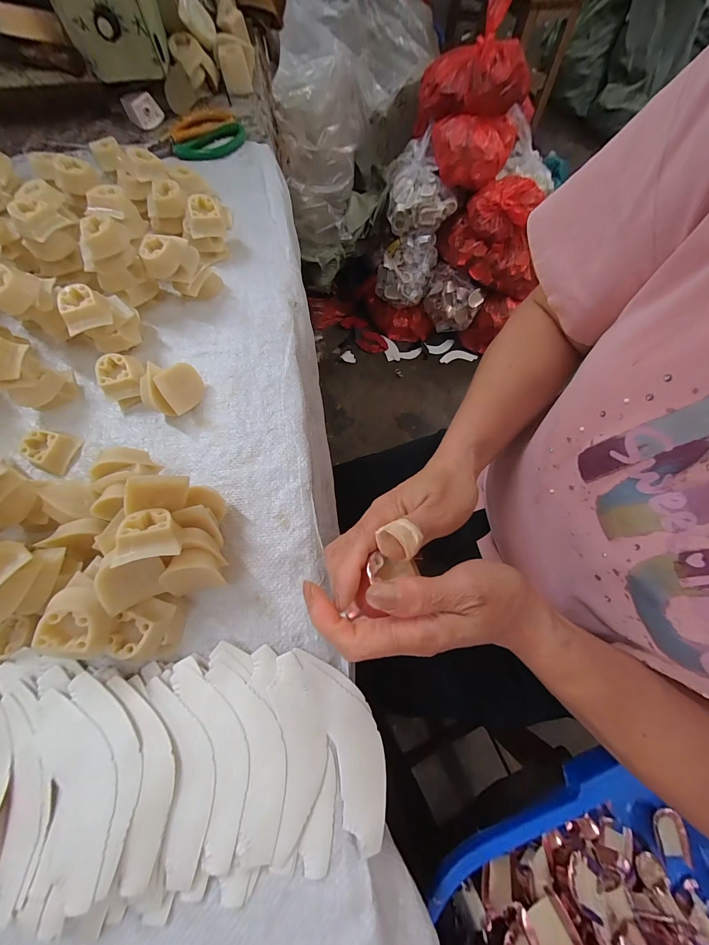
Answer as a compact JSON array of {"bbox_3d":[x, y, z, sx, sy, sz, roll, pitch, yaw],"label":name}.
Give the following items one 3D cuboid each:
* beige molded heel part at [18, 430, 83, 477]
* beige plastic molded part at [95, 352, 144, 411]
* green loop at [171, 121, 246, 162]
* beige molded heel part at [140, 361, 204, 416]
[{"bbox_3d":[-0.282,-0.022,0.301,0.036,0.019,0.036,20,72,8],"label":"beige molded heel part"},{"bbox_3d":[-0.223,-0.089,0.316,0.035,0.036,0.040,-19,72,-6],"label":"beige plastic molded part"},{"bbox_3d":[-0.196,-0.454,0.449,0.101,0.007,0.057,-27,73,-8],"label":"green loop"},{"bbox_3d":[-0.174,-0.080,0.309,0.040,0.043,0.048,4,71,2],"label":"beige molded heel part"}]

